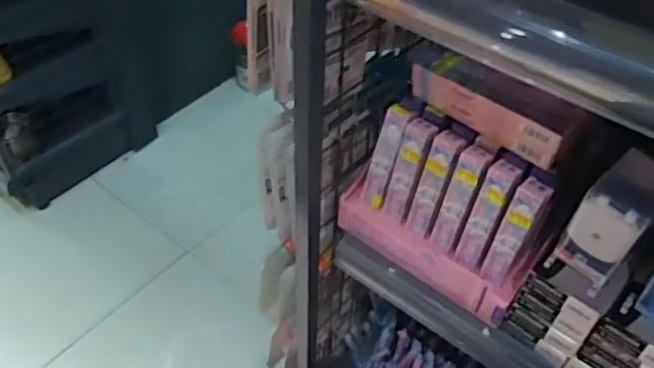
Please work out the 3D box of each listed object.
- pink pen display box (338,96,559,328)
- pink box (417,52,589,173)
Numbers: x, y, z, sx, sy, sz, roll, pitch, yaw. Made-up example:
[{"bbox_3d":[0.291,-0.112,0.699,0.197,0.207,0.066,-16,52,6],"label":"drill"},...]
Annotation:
[{"bbox_3d":[0.123,0.021,0.629,0.202,0.151,0.091,29,53,23],"label":"pink pen display box"},{"bbox_3d":[0.155,-0.075,0.575,0.162,0.056,0.039,29,52,23],"label":"pink box"}]

